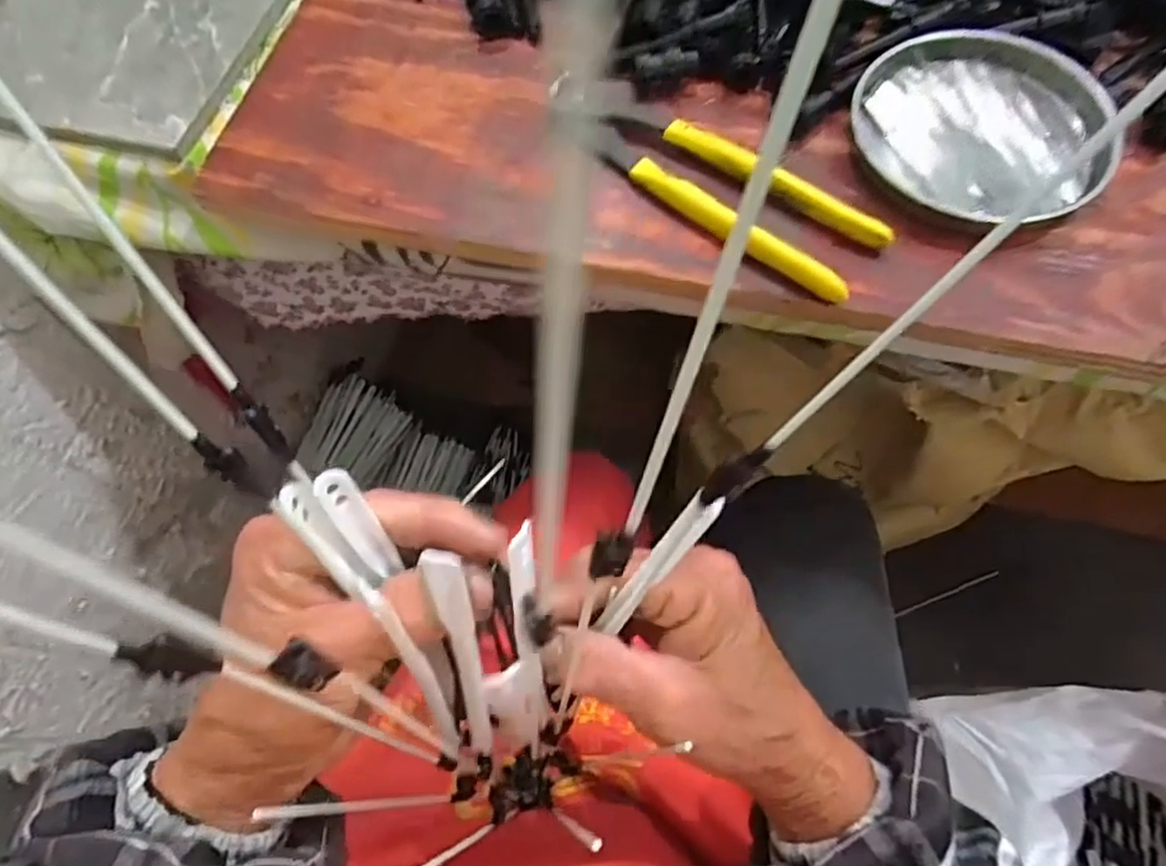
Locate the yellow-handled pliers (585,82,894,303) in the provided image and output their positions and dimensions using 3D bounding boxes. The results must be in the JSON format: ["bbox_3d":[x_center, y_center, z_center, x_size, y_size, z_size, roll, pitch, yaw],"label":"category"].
[{"bbox_3d":[0.073,-0.137,0.372,0.184,0.016,0.051,37,72,17],"label":"yellow-handled pliers"}]

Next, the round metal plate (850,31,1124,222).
[{"bbox_3d":[0.221,-0.172,0.379,0.131,0.024,0.131,-1,66,2],"label":"round metal plate"}]

